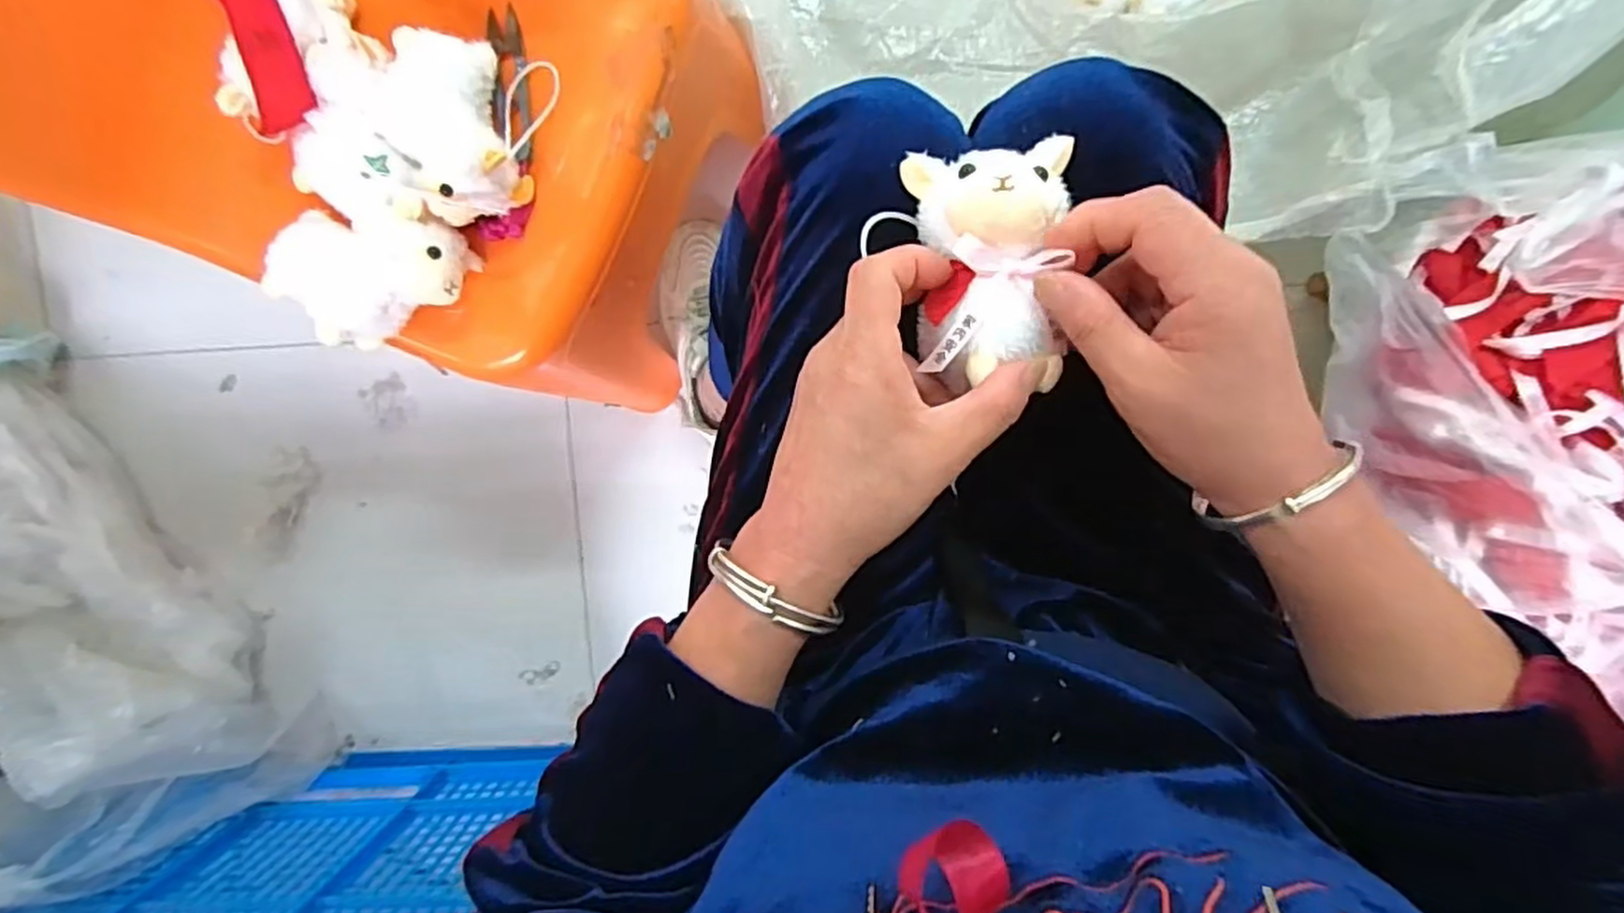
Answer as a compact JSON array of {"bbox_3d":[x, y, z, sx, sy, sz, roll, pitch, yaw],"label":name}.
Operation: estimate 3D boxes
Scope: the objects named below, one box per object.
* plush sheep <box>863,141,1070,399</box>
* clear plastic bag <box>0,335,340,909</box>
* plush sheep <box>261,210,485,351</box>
[{"bbox_3d":[0.070,-0.084,0.326,0.082,0.041,0.104,1,97,3],"label":"plush sheep"},{"bbox_3d":[-0.842,0.140,0.748,0.248,0.319,0.653,-26,95,6],"label":"clear plastic bag"},{"bbox_3d":[-0.288,-0.112,0.478,0.125,0.044,0.083,7,98,2],"label":"plush sheep"}]

